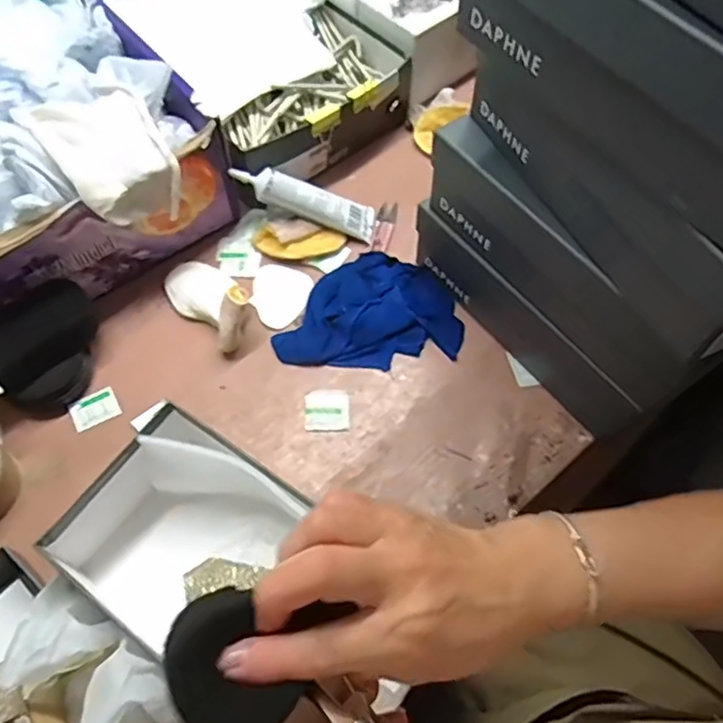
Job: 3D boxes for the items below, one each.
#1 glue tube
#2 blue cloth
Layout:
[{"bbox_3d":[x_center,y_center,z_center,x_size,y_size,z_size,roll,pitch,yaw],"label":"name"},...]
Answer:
[{"bbox_3d":[-0.062,-0.186,0.718,0.170,0.026,0.042,17,59,-21],"label":"glue tube"},{"bbox_3d":[0.012,-0.058,0.683,0.192,0.026,0.132,4,61,3],"label":"blue cloth"}]

